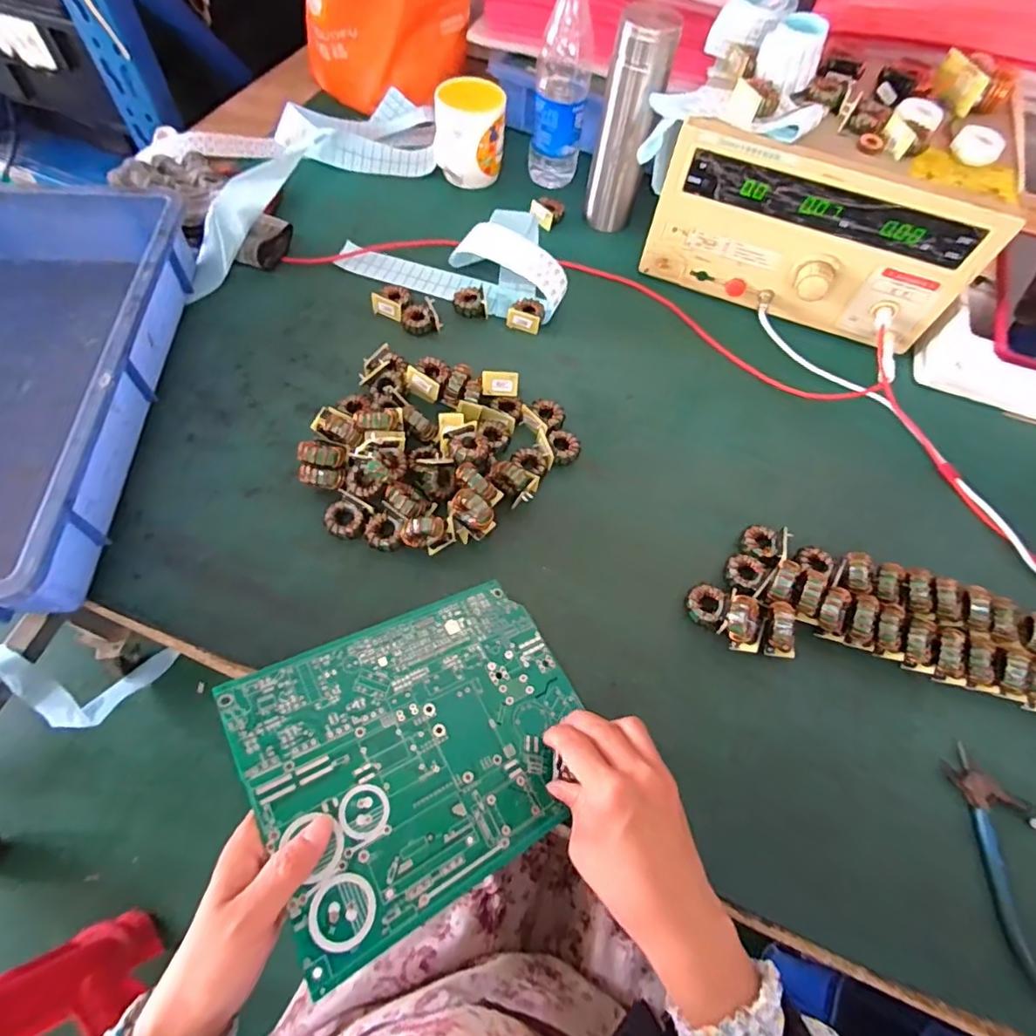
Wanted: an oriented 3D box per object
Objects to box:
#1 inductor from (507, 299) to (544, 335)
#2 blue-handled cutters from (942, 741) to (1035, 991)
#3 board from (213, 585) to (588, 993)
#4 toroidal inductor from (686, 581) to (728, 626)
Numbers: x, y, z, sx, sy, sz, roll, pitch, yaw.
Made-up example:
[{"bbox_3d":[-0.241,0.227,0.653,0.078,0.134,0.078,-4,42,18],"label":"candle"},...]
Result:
[{"bbox_3d":[0.009,-0.226,0.606,0.037,0.017,0.037,15,62,3],"label":"inductor"},{"bbox_3d":[0.390,0.244,0.395,0.119,0.010,0.144,-3,63,-6],"label":"blue-handled cutters"},{"bbox_3d":[-0.058,0.149,0.371,0.219,0.004,0.174,-18,65,-32],"label":"board"},{"bbox_3d":[0.158,0.074,0.461,0.031,0.017,0.031,2,62,-4],"label":"toroidal inductor"}]

